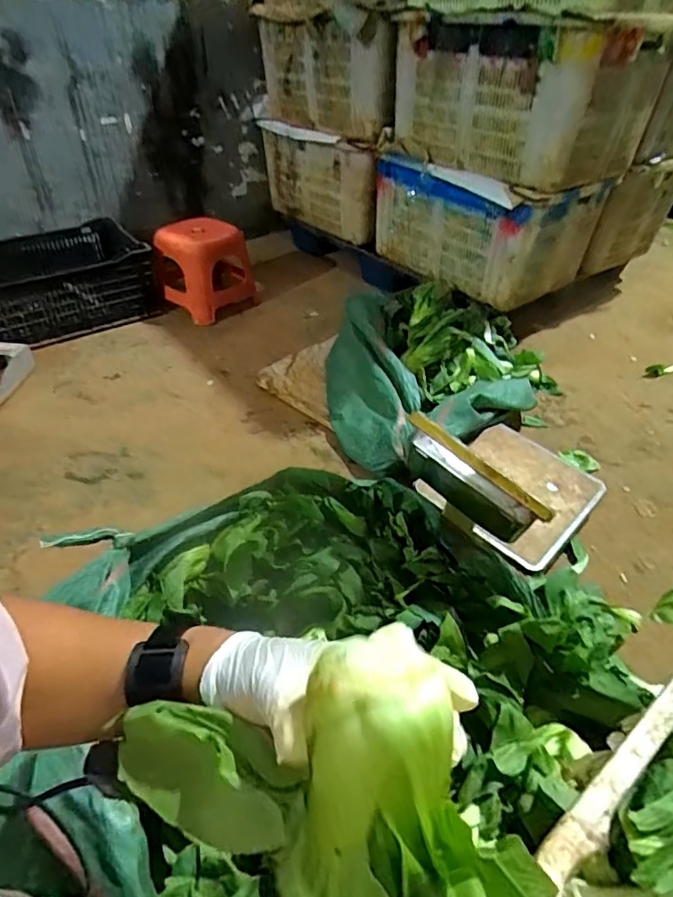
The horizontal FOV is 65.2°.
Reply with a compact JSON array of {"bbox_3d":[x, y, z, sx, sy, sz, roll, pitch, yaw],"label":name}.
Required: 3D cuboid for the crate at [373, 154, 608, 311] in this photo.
[{"bbox_3d":[0.434,-0.724,1.678,0.357,0.330,0.640,-31,51,-32],"label":"crate"}]

